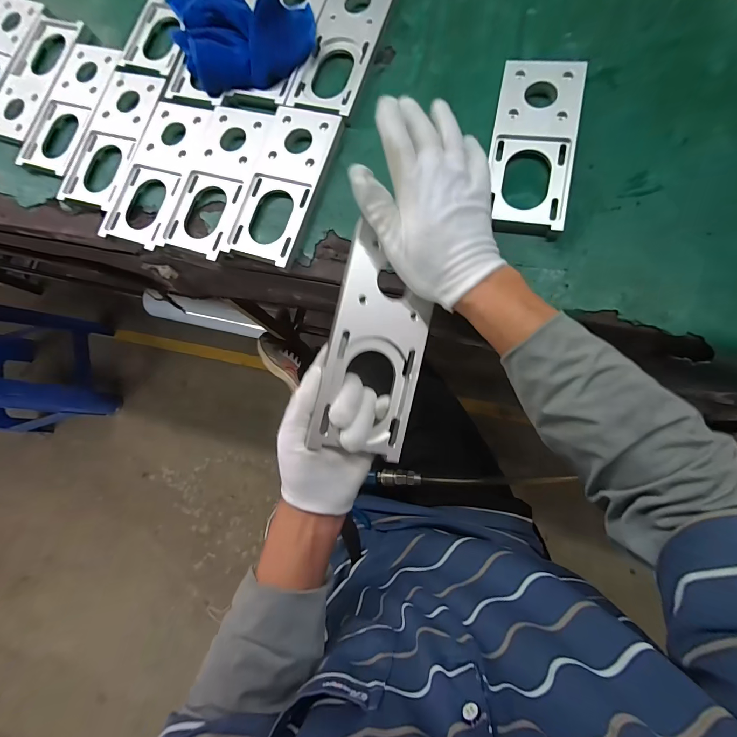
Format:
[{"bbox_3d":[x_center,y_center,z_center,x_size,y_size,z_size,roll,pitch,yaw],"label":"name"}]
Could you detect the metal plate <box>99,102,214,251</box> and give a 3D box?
[{"bbox_3d":[-0.273,-0.253,0.434,0.087,0.009,0.193,20,87,9],"label":"metal plate"}]

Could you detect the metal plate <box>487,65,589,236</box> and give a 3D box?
[{"bbox_3d":[0.180,-0.245,0.373,0.086,0.014,0.198,10,86,8],"label":"metal plate"}]

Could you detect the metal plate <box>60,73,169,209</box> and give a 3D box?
[{"bbox_3d":[-0.345,-0.310,0.454,0.086,0.006,0.194,21,88,9],"label":"metal plate"}]

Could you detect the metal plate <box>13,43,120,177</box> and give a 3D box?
[{"bbox_3d":[-0.415,-0.369,0.472,0.089,0.009,0.201,19,87,9],"label":"metal plate"}]

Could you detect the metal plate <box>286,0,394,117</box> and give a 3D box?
[{"bbox_3d":[-0.032,-0.410,0.425,0.085,0.006,0.191,19,87,9],"label":"metal plate"}]

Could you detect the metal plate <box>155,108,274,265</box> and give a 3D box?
[{"bbox_3d":[-0.192,-0.236,0.421,0.088,0.007,0.192,19,87,9],"label":"metal plate"}]

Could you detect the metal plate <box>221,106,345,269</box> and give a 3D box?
[{"bbox_3d":[-0.101,-0.223,0.407,0.089,0.008,0.195,19,87,9],"label":"metal plate"}]

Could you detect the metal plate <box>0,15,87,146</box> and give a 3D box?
[{"bbox_3d":[-0.486,-0.420,0.490,0.096,0.012,0.194,21,87,9],"label":"metal plate"}]

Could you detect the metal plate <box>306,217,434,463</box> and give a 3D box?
[{"bbox_3d":[0.009,-0.019,0.299,0.087,0.007,0.184,12,89,-20],"label":"metal plate"}]

